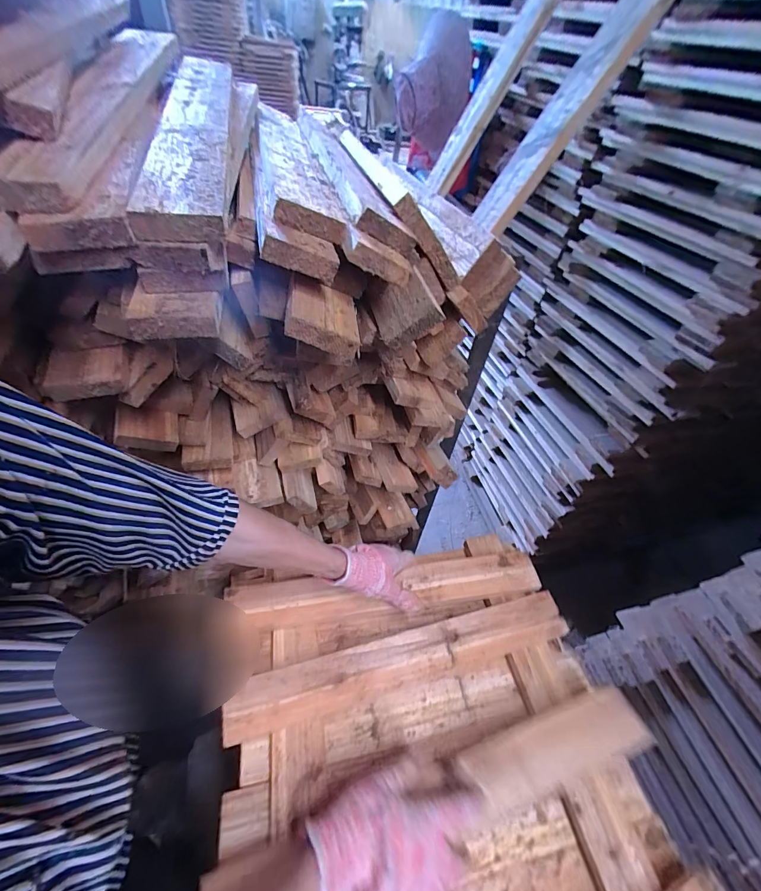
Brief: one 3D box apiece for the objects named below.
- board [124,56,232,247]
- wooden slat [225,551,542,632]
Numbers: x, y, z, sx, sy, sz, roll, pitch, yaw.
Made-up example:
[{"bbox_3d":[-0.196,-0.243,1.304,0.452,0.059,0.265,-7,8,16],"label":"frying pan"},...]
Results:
[{"bbox_3d":[-0.187,-0.318,0.376,0.065,0.019,0.392,-5,57,-14],"label":"board"},{"bbox_3d":[0.024,0.228,0.587,0.475,0.030,0.068,-3,48,-12],"label":"wooden slat"}]

